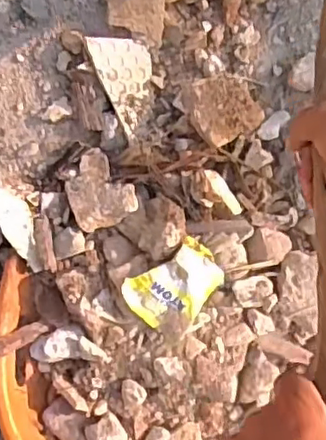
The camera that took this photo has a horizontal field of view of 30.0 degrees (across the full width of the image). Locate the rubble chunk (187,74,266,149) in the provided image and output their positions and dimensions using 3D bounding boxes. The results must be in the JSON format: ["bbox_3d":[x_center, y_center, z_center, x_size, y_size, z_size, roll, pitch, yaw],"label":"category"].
[{"bbox_3d":[0.079,-0.143,0.769,0.092,0.053,0.082,-20,98,-5],"label":"rubble chunk"}]

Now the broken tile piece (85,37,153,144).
[{"bbox_3d":[-0.040,-0.175,0.773,0.071,0.007,0.129,-28,103,-22],"label":"broken tile piece"}]

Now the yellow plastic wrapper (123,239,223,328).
[{"bbox_3d":[0.016,0.082,0.735,0.113,0.034,0.082,-34,99,-1],"label":"yellow plastic wrapper"}]

